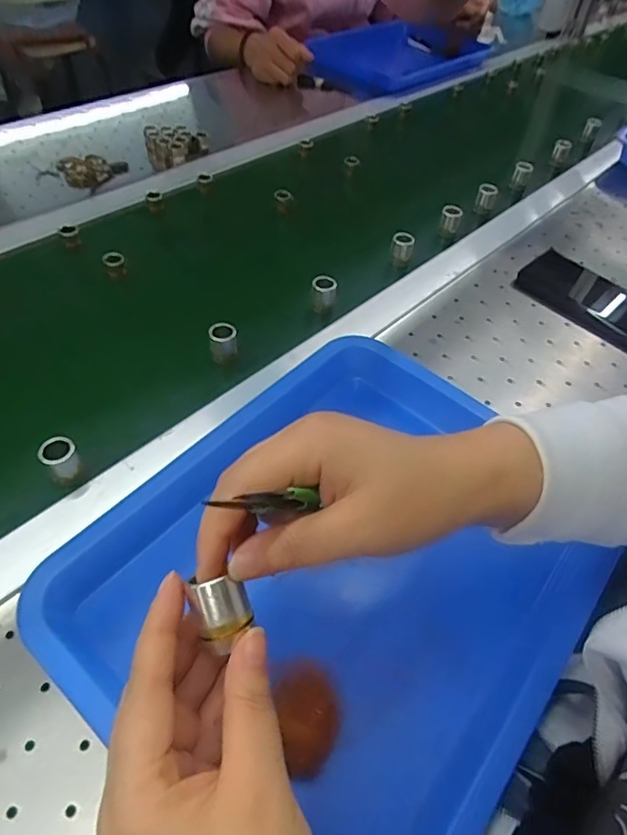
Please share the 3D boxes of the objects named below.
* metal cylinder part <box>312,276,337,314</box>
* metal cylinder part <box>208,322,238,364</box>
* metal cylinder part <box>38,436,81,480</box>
[{"bbox_3d":[0.010,-0.120,0.515,0.022,0.031,0.017,3,51,-2],"label":"metal cylinder part"},{"bbox_3d":[-0.078,-0.067,0.462,0.023,0.026,0.019,-6,52,-9],"label":"metal cylinder part"},{"bbox_3d":[-0.177,0.032,0.373,0.022,0.030,0.021,2,51,-2],"label":"metal cylinder part"}]

